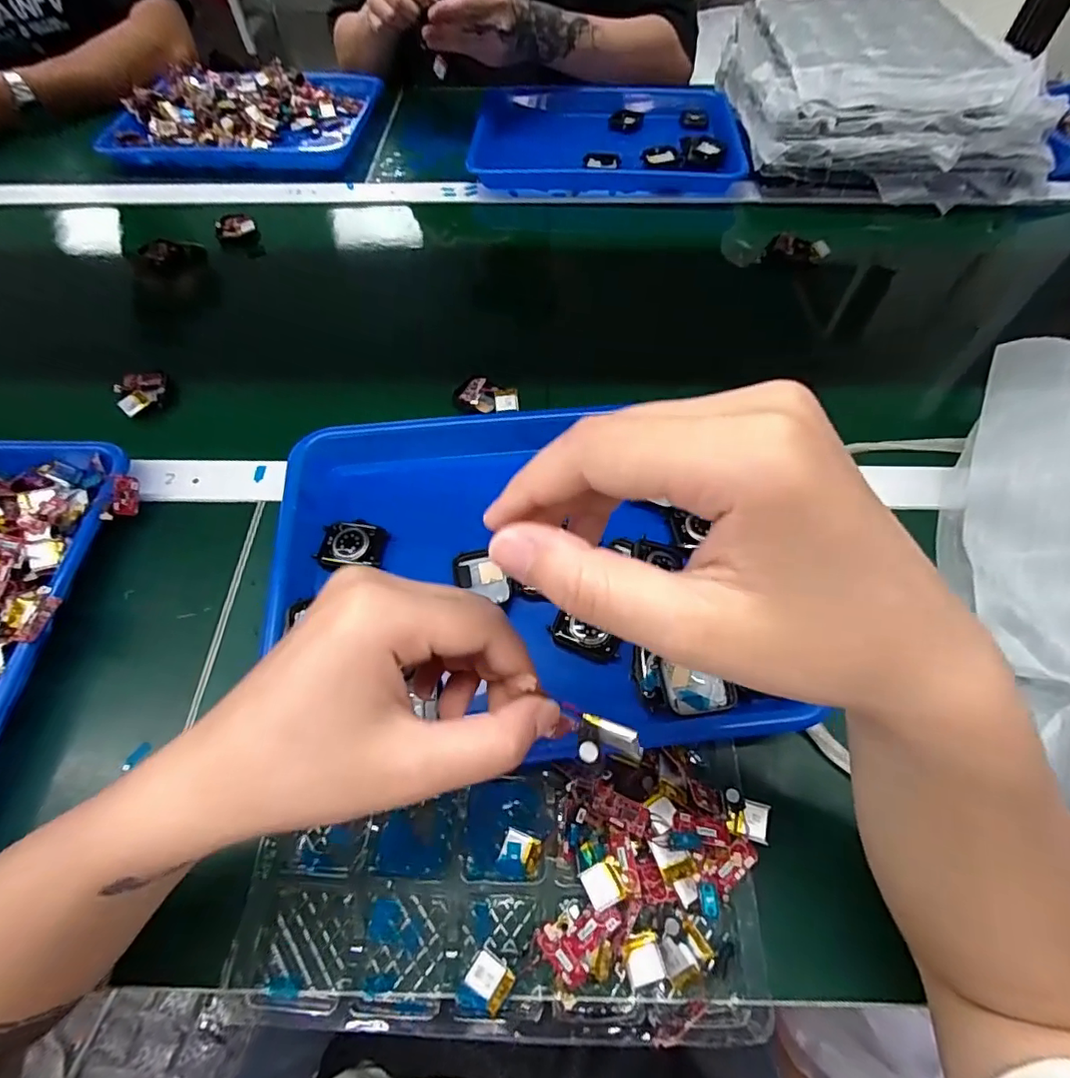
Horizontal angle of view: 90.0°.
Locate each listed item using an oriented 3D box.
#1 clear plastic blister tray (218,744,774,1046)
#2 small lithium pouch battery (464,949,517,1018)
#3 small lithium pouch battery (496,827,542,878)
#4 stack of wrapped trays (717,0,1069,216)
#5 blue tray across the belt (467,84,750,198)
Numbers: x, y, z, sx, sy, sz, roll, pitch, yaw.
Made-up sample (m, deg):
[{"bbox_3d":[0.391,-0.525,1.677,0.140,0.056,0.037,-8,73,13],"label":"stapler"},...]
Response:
[{"bbox_3d":[-0.017,0.179,0.280,0.257,0.033,0.124,0,59,1],"label":"clear plastic blister tray"},{"bbox_3d":[-0.023,0.219,0.265,0.021,0.005,0.019,30,64,17],"label":"small lithium pouch battery"},{"bbox_3d":[-0.008,0.172,0.290,0.020,0.005,0.021,17,61,10],"label":"small lithium pouch battery"},{"bbox_3d":[0.397,-0.542,0.643,0.296,0.088,0.331,1,59,1],"label":"stack of wrapped trays"},{"bbox_3d":[0.088,-0.523,0.689,0.315,0.031,0.255,4,59,3],"label":"blue tray across the belt"}]

